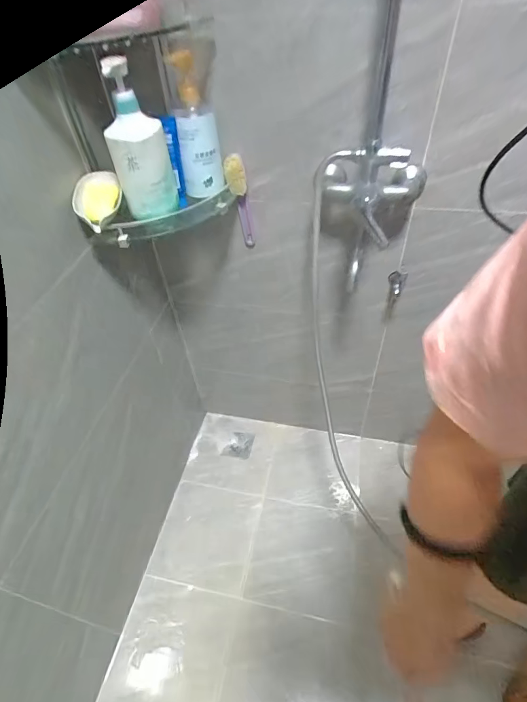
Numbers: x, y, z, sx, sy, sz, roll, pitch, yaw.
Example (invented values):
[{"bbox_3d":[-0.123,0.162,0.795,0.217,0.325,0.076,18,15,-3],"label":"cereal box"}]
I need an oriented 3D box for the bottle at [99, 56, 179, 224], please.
[{"bbox_3d":[-0.197,-0.318,0.599,0.096,0.211,0.050,-18,45,-11],"label":"bottle"}]

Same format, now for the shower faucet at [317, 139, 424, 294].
[{"bbox_3d":[0.194,-0.282,0.668,0.200,0.115,0.155,1,48,5],"label":"shower faucet"}]

